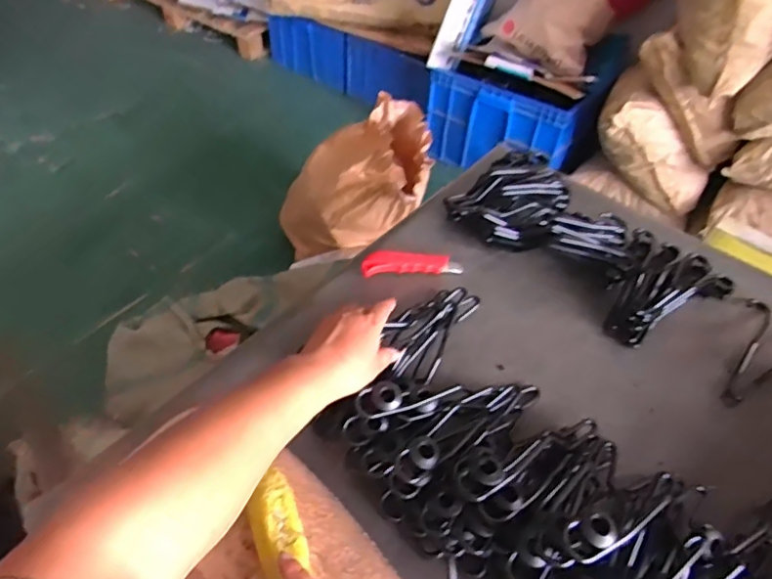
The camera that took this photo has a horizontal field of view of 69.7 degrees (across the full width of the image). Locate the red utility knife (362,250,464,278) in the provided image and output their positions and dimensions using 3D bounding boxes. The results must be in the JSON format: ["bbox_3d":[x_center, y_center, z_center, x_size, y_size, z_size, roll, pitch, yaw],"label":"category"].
[{"bbox_3d":[0.040,-0.040,0.837,0.151,0.024,0.038,-3,48,-8],"label":"red utility knife"}]

